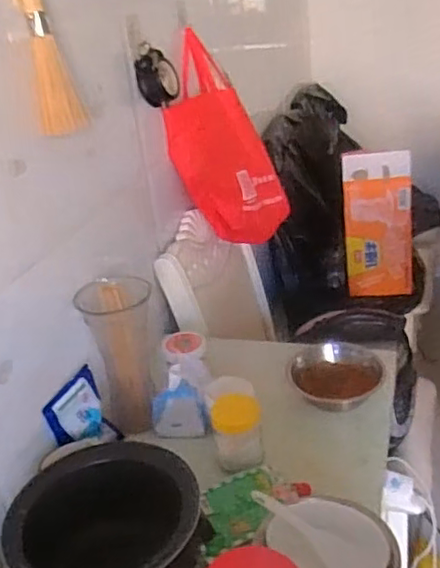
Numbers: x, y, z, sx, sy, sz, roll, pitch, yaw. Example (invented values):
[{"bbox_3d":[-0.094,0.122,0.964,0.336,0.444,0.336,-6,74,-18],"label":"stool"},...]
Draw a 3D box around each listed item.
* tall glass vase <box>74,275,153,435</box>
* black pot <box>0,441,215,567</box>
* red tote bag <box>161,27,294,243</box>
[{"bbox_3d":[-0.155,0.113,1.028,0.110,0.236,0.105,-10,27,-6],"label":"tall glass vase"},{"bbox_3d":[-0.136,0.307,0.777,0.223,0.126,0.178,-17,29,-19],"label":"black pot"},{"bbox_3d":[0.004,-0.303,1.375,0.066,0.469,0.250,-7,28,48],"label":"red tote bag"}]

